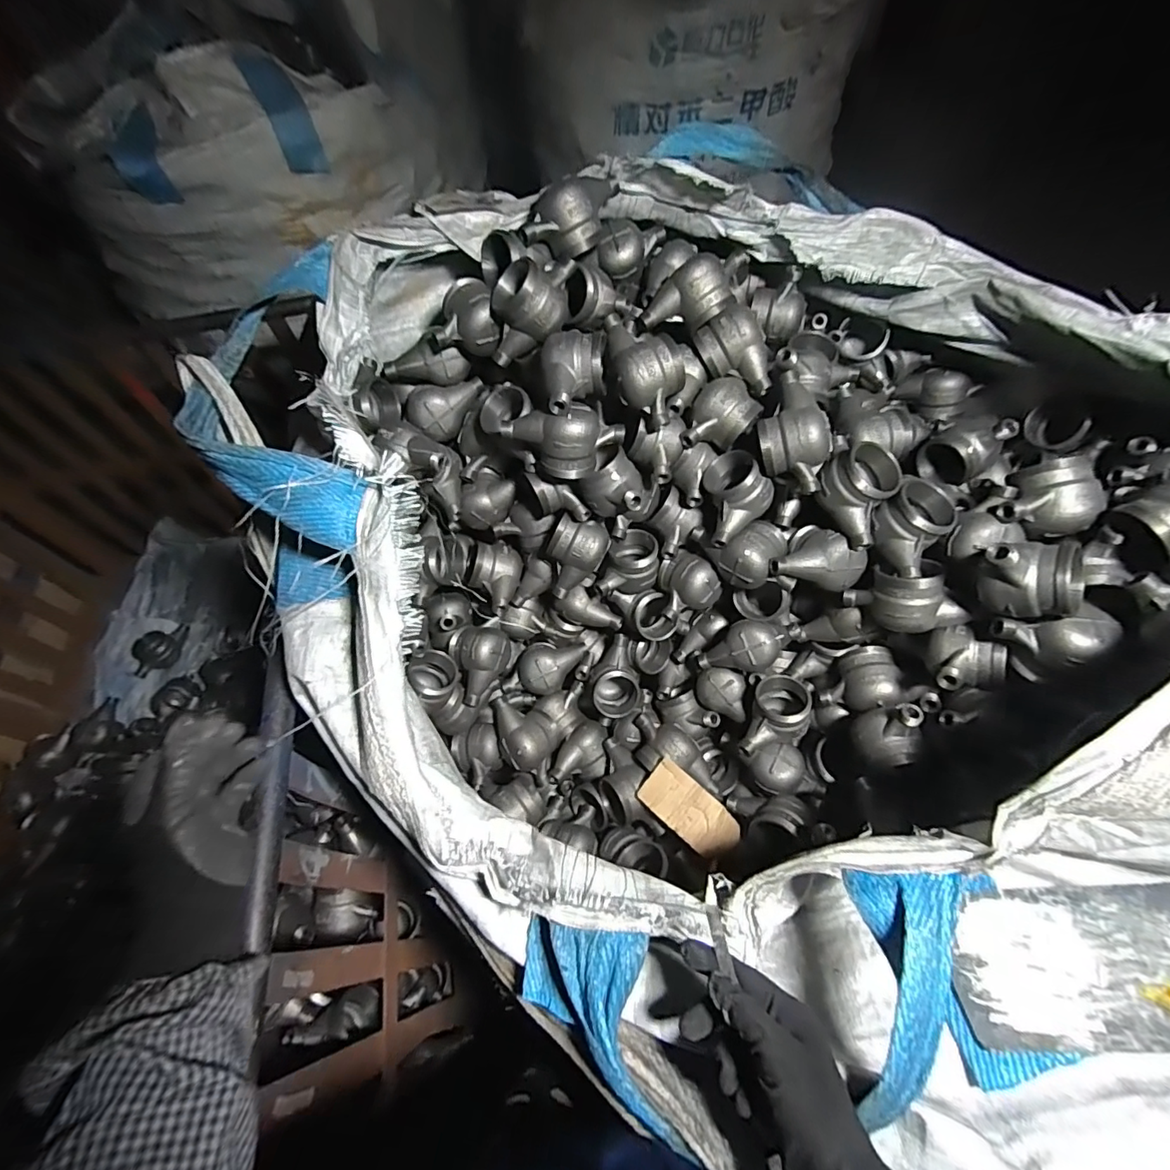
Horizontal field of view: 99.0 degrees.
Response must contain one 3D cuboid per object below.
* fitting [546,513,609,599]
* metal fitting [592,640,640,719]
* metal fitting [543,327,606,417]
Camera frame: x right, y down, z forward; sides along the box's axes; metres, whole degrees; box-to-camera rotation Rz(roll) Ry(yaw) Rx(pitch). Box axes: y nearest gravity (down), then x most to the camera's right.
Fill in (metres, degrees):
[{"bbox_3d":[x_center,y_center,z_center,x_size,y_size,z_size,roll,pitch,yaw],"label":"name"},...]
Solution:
[{"bbox_3d":[-0.022,-0.052,0.784,0.090,0.123,0.078,36,31,-13],"label":"fitting"},{"bbox_3d":[0.053,0.167,0.870,0.083,0.081,0.125,-2,58,3],"label":"metal fitting"},{"bbox_3d":[-0.012,-0.265,0.641,0.084,0.069,0.098,-5,57,1],"label":"metal fitting"}]

